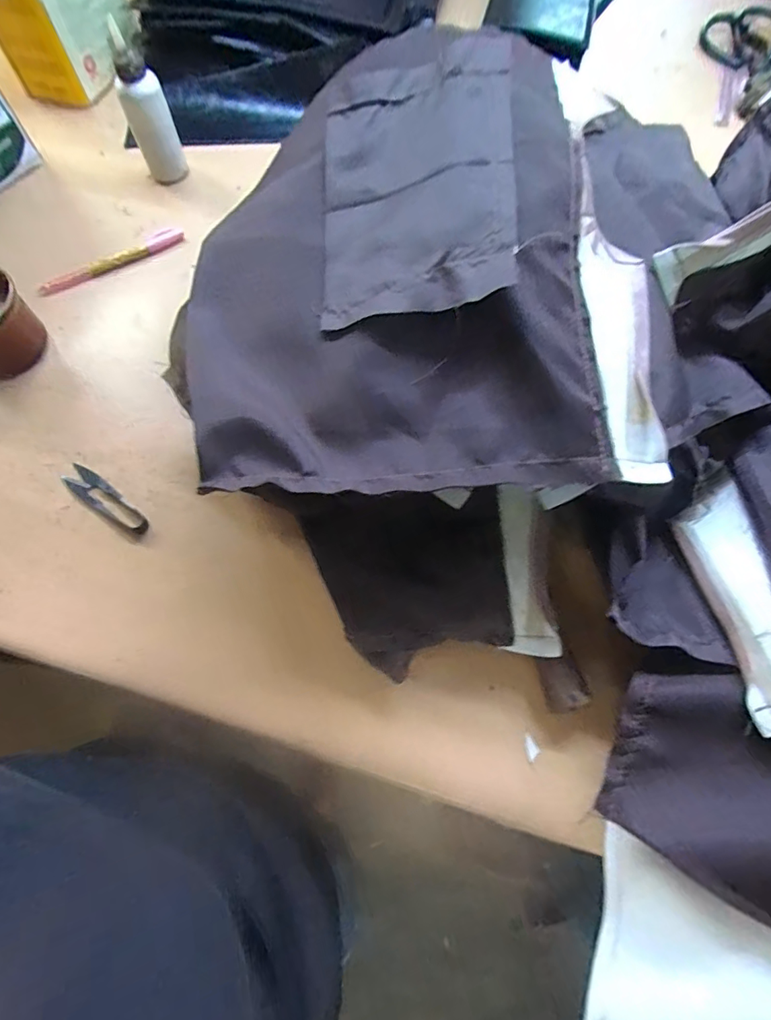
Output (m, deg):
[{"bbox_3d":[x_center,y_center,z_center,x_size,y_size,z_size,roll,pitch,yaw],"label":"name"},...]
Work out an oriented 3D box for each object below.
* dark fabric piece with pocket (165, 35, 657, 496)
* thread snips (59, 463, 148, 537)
[{"bbox_3d":[0.011,-0.183,0.339,0.330,0.080,0.337,-1,67,-1],"label":"dark fabric piece with pocket"},{"bbox_3d":[-0.249,-0.010,0.430,0.098,0.005,0.023,32,71,12],"label":"thread snips"}]

